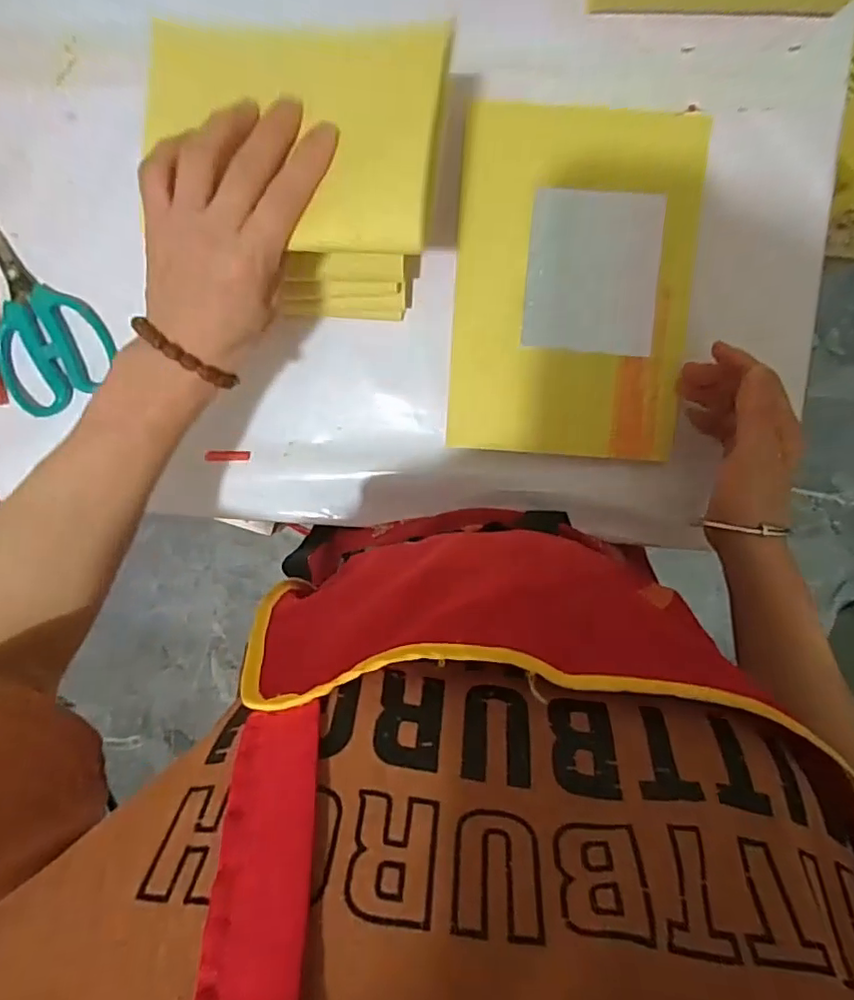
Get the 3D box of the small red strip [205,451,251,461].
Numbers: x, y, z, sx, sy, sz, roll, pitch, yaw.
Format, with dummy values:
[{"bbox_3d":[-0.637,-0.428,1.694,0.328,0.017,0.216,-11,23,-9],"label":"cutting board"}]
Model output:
[{"bbox_3d":[-0.149,-0.033,0.444,0.035,0.008,0.008,0,98,2],"label":"small red strip"}]

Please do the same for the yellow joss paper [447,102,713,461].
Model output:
[{"bbox_3d":[0.097,-0.138,0.398,0.154,0.013,0.213,4,103,4],"label":"yellow joss paper"}]

